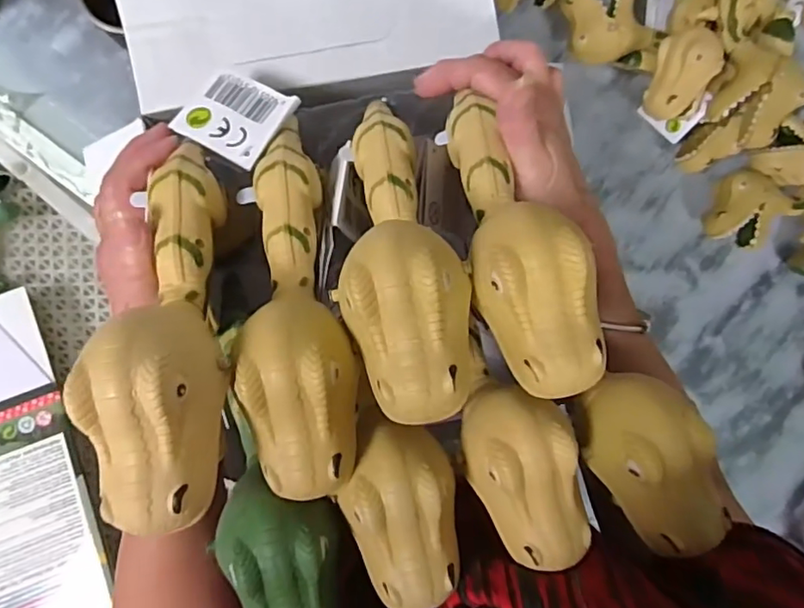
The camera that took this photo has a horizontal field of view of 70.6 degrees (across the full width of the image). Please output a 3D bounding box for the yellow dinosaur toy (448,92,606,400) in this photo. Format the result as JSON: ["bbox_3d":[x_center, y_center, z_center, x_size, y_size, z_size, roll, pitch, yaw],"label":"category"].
[{"bbox_3d":[0.040,-0.036,0.243,0.037,0.153,0.047,-8,138,-6],"label":"yellow dinosaur toy"}]

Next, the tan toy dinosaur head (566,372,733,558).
[{"bbox_3d":[0.101,0.064,0.234,0.040,0.036,0.063,-25,96,-5],"label":"tan toy dinosaur head"}]

